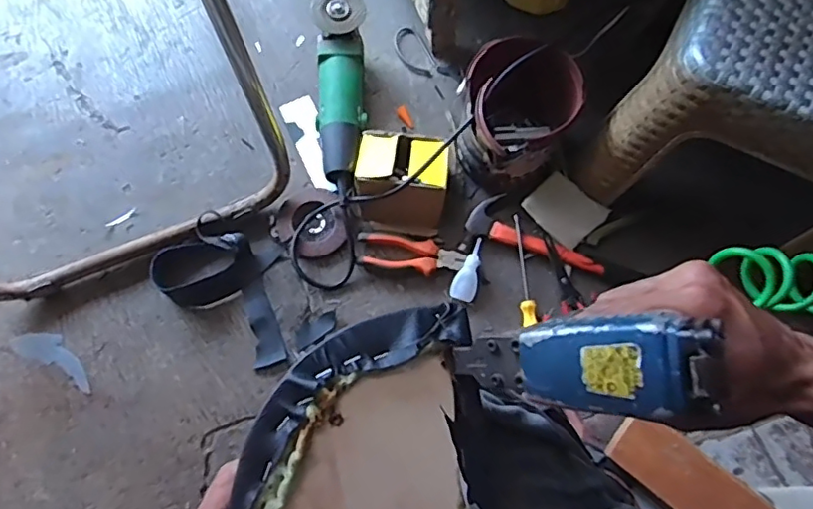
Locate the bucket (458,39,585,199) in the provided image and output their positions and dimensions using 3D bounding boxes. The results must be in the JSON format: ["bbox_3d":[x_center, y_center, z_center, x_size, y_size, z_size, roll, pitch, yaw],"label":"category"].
[{"bbox_3d":[0.140,-0.172,0.744,0.139,0.153,0.157,15,73,3],"label":"bucket"}]

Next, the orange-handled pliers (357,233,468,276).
[{"bbox_3d":[0.006,0.002,0.764,0.140,0.023,0.046,9,73,1],"label":"orange-handled pliers"}]

